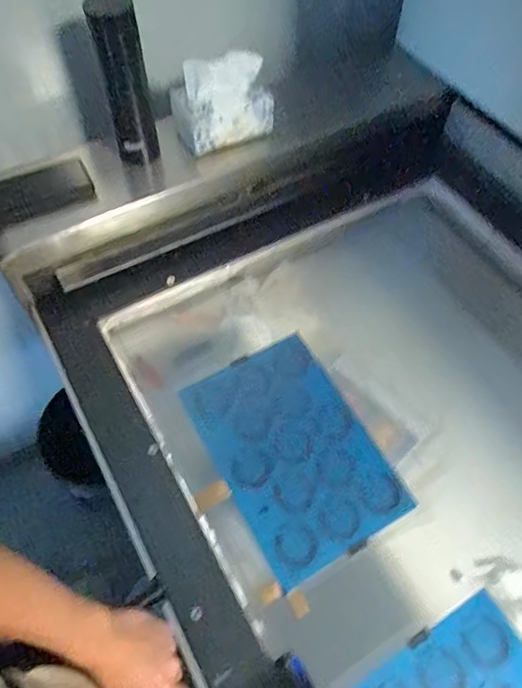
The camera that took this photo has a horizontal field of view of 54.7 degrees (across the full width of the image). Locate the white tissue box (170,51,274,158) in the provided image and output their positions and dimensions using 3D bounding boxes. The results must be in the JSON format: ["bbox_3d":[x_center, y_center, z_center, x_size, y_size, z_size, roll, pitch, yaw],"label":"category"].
[{"bbox_3d":[-0.059,-0.380,0.809,0.162,0.124,0.094,-10,60,-7],"label":"white tissue box"}]

